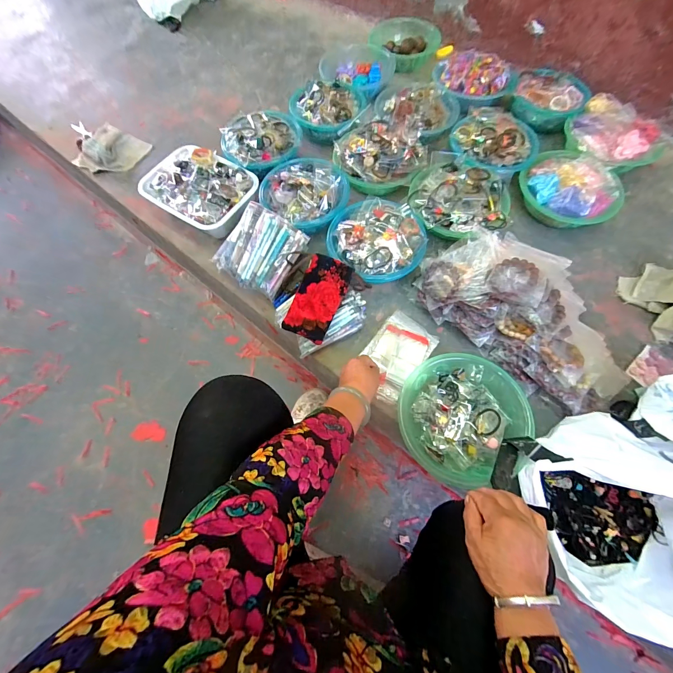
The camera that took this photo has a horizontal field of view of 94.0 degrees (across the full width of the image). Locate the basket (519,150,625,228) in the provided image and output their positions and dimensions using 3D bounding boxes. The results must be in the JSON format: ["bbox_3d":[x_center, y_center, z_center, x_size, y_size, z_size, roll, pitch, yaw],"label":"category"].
[{"bbox_3d":[0.583,-0.369,0.786,0.211,0.086,0.223,0,67,1],"label":"basket"}]

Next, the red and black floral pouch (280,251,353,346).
[{"bbox_3d":[-0.036,-0.080,0.654,0.092,0.016,0.174,23,84,-8],"label":"red and black floral pouch"}]

